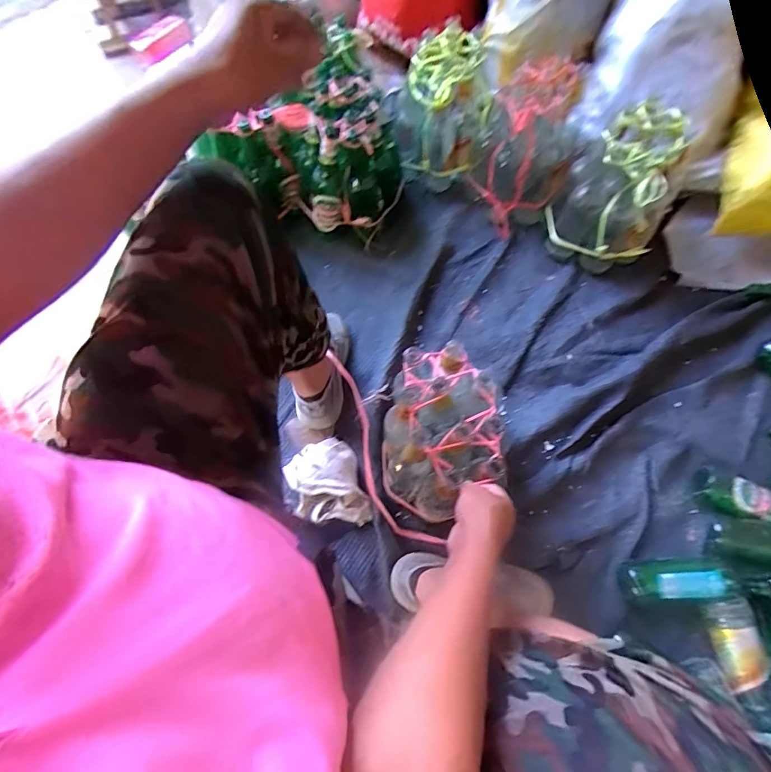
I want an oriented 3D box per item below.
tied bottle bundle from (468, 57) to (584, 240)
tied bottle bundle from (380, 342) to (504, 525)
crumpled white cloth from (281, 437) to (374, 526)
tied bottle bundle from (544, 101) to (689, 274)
[{"bbox_3d":[0.324,-0.538,0.993,0.241,0.246,0.218,-26,69,-9],"label":"tied bottle bundle"},{"bbox_3d":[0.081,0.088,0.725,0.168,0.208,0.229,0,68,1],"label":"tied bottle bundle"},{"bbox_3d":[-0.117,0.186,0.814,0.146,0.046,0.170,-20,68,-7],"label":"crumpled white cloth"},{"bbox_3d":[0.493,-0.419,0.936,0.224,0.241,0.247,27,71,12],"label":"tied bottle bundle"}]

